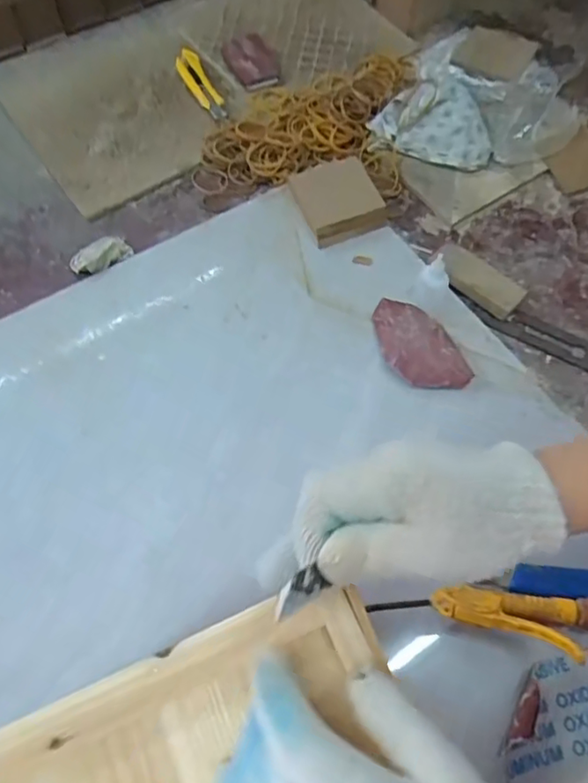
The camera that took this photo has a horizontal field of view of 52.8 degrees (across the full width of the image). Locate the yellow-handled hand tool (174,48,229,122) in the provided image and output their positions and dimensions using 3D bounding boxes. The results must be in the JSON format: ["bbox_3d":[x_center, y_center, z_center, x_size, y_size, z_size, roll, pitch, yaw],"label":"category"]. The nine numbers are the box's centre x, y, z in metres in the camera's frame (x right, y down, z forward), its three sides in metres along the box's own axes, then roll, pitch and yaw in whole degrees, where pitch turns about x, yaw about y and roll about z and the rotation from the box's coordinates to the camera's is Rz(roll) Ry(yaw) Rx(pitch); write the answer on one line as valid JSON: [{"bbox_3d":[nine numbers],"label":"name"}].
[{"bbox_3d":[-0.137,-0.457,0.876,0.036,0.016,0.154,-25,65,-12],"label":"yellow-handled hand tool"}]

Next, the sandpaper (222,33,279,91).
[{"bbox_3d":[-0.066,-0.514,0.908,0.077,0.025,0.107,-11,63,-6],"label":"sandpaper"}]

